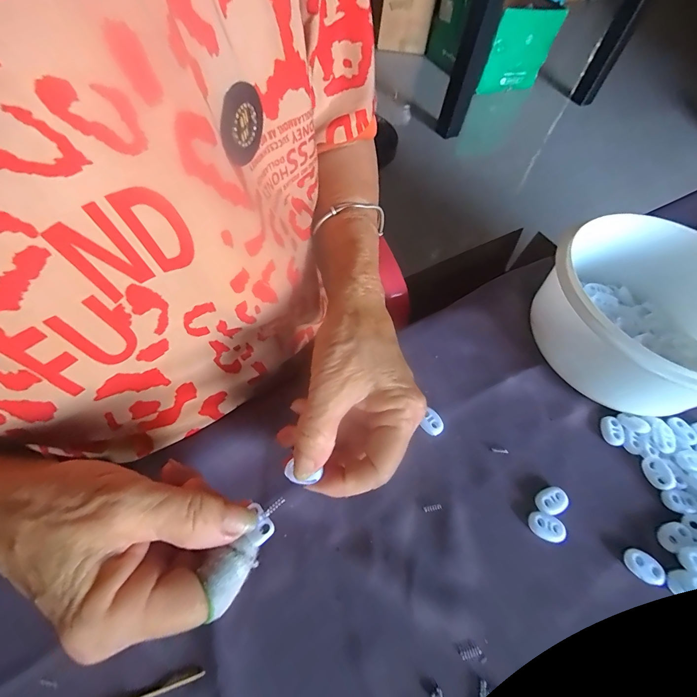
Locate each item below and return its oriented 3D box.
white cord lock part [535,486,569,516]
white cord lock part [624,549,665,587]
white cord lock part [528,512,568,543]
[{"bbox_3d":[0.136,0.103,0.240,0.020,0.008,0.016,-13,60,-12],"label":"white cord lock part"},{"bbox_3d":[0.185,0.137,0.222,0.022,0.006,0.014,36,62,17],"label":"white cord lock part"},{"bbox_3d":[0.128,0.116,0.230,0.022,0.008,0.015,23,59,10],"label":"white cord lock part"}]

